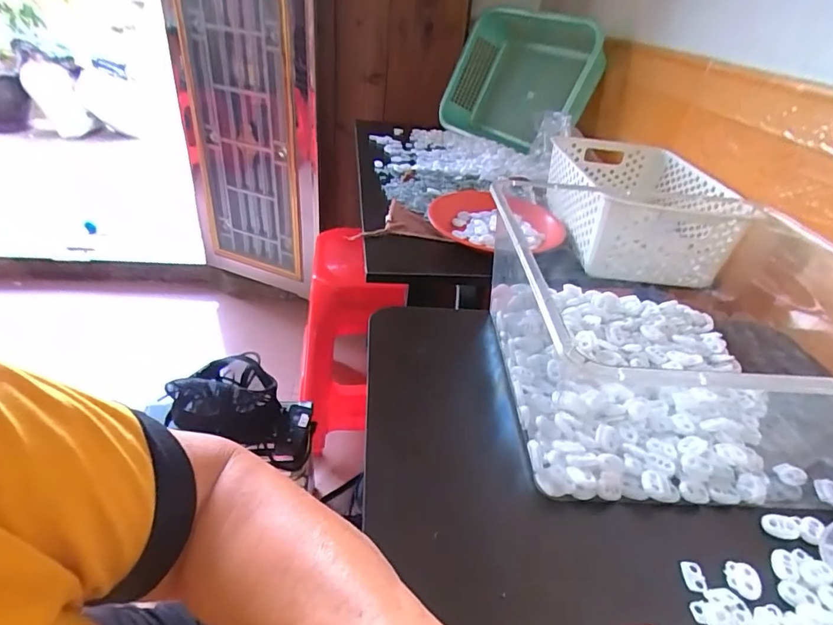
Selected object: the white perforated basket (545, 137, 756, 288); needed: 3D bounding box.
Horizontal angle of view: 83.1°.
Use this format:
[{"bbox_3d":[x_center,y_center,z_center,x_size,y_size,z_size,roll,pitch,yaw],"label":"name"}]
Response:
[{"bbox_3d":[0.325,-0.174,0.713,0.217,0.106,0.357,8,34,3],"label":"white perforated basket"}]

